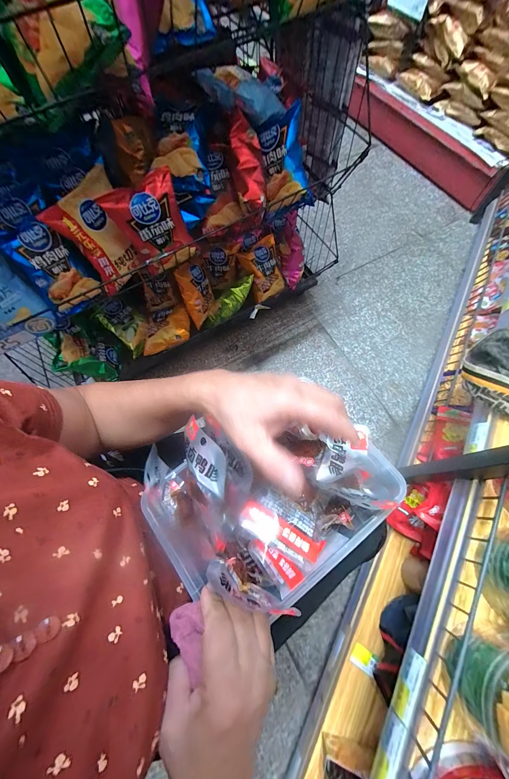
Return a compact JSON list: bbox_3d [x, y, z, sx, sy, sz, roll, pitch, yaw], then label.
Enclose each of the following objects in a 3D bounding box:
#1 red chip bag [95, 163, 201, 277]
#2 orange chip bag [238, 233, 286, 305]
[{"bbox_3d":[-0.211,-0.334,0.586,0.141,0.165,0.073,-29,71,-8],"label":"red chip bag"},{"bbox_3d":[0.033,-0.398,0.930,0.136,0.174,0.042,-30,37,-5],"label":"orange chip bag"}]

